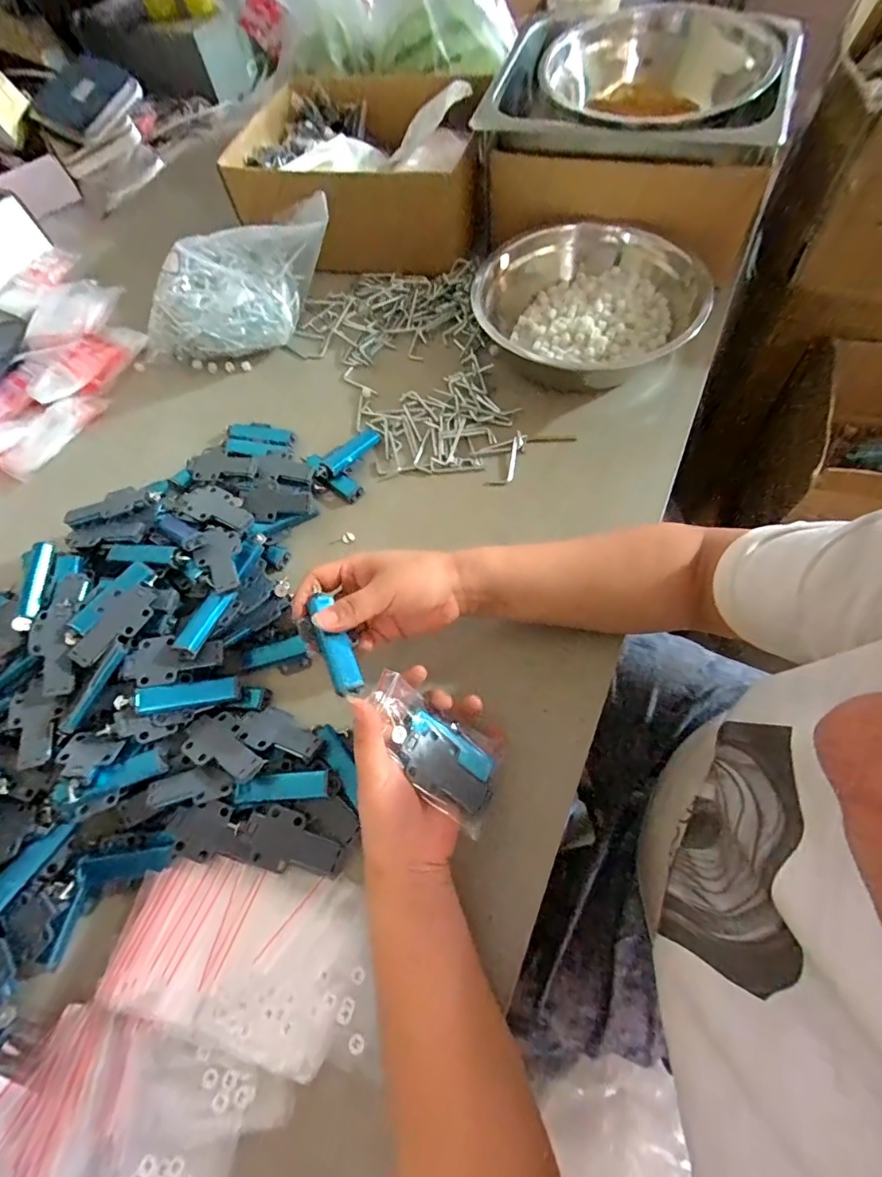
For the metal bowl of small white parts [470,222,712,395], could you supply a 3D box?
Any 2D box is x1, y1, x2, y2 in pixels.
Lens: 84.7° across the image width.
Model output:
[{"bbox_3d":[0.166,-0.309,0.553,0.252,0.079,0.222,11,66,8],"label":"metal bowl of small white parts"}]

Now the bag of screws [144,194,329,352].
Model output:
[{"bbox_3d":[-0.255,-0.371,0.604,0.258,0.095,0.127,-12,65,-2],"label":"bag of screws"}]

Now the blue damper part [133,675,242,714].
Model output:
[{"bbox_3d":[-0.211,0.089,0.406,0.078,0.008,0.022,-3,62,-25],"label":"blue damper part"}]

